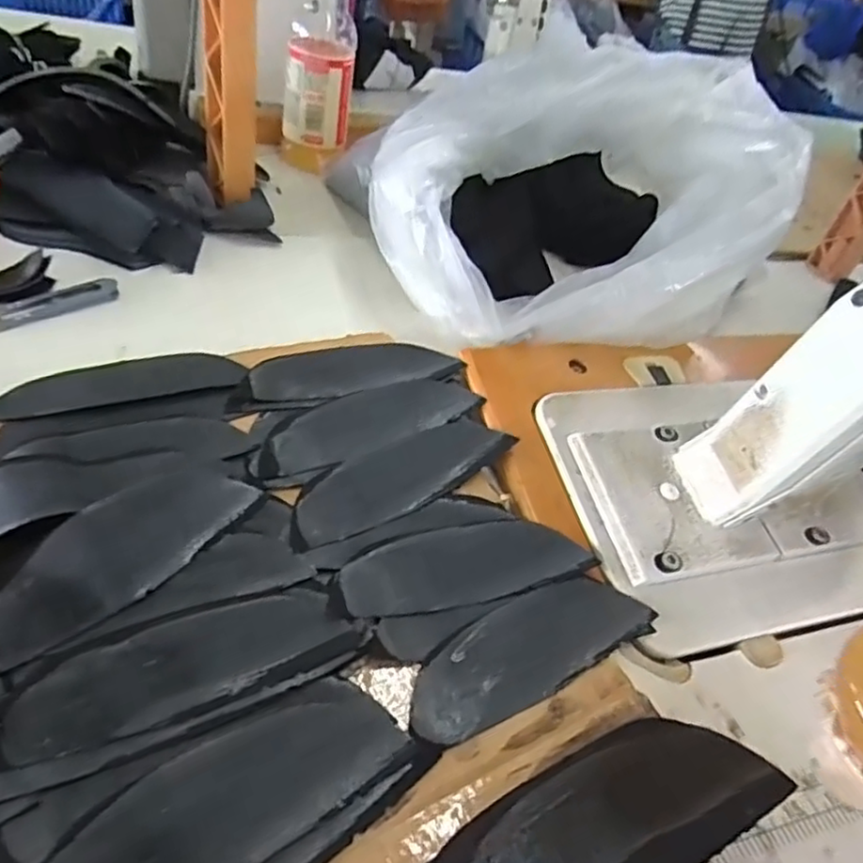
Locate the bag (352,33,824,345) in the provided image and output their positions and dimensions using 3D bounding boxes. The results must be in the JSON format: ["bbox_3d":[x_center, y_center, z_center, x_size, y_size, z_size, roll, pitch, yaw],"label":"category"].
[{"bbox_3d":[0.117,-0.178,0.499,0.269,0.140,0.238,-27,57,-35],"label":"bag"}]

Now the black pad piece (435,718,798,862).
[{"bbox_3d":[0.062,0.147,0.246,0.144,0.014,0.051,-15,49,-24],"label":"black pad piece"}]

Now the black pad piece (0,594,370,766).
[{"bbox_3d":[-0.101,0.097,0.285,0.137,0.012,0.042,-13,50,-26],"label":"black pad piece"}]

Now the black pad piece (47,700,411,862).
[{"bbox_3d":[-0.077,0.142,0.254,0.133,0.014,0.048,-16,51,-28],"label":"black pad piece"}]

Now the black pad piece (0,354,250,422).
[{"bbox_3d":[-0.185,-0.031,0.396,0.137,0.011,0.051,-12,49,-25],"label":"black pad piece"}]

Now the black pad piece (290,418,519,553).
[{"bbox_3d":[-0.018,0.024,0.381,0.145,0.009,0.045,-23,55,-33],"label":"black pad piece"}]

